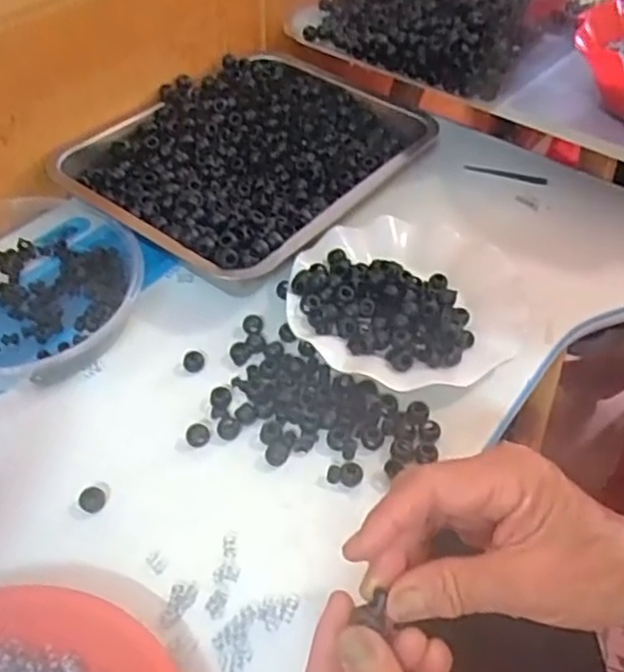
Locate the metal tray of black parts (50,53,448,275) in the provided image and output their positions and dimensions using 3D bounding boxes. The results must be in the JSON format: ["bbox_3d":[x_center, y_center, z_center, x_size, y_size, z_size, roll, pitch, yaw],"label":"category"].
[{"bbox_3d":[-0.053,-0.175,0.645,0.242,0.041,0.308,30,53,23],"label":"metal tray of black parts"}]

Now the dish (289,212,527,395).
[{"bbox_3d":[0.072,-0.029,0.549,0.173,0.030,0.172,1,47,-1],"label":"dish"}]

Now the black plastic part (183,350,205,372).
[{"bbox_3d":[-0.088,0.019,0.517,0.016,0.013,0.012,-3,47,-6],"label":"black plastic part"}]

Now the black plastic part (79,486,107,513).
[{"bbox_3d":[-0.139,0.103,0.439,0.016,0.008,0.016,15,48,11],"label":"black plastic part"}]

